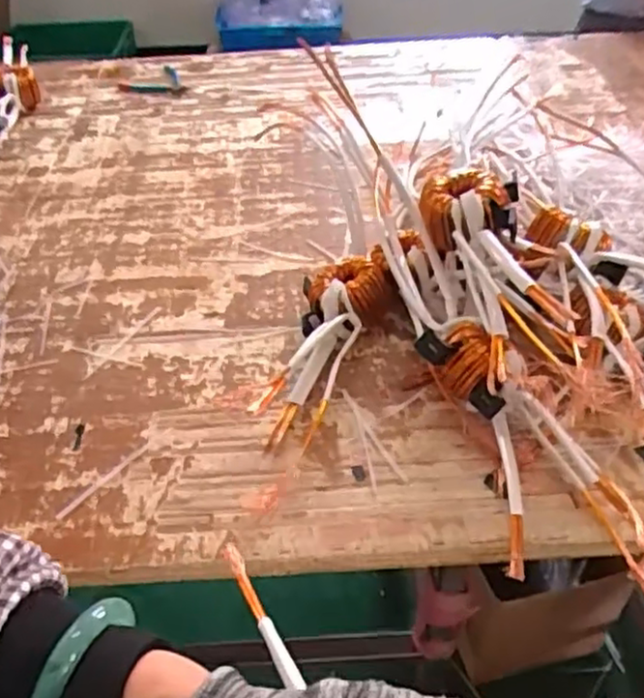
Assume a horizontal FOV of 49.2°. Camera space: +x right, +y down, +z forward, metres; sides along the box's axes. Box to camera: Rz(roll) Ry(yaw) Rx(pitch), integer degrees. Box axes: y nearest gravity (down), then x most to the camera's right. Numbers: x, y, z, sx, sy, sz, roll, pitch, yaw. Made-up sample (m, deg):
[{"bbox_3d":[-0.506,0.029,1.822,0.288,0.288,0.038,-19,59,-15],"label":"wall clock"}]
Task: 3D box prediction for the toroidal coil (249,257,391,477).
[{"bbox_3d":[0.011,-0.003,0.750,0.101,0.077,0.257,6,44,8],"label":"toroidal coil"}]

